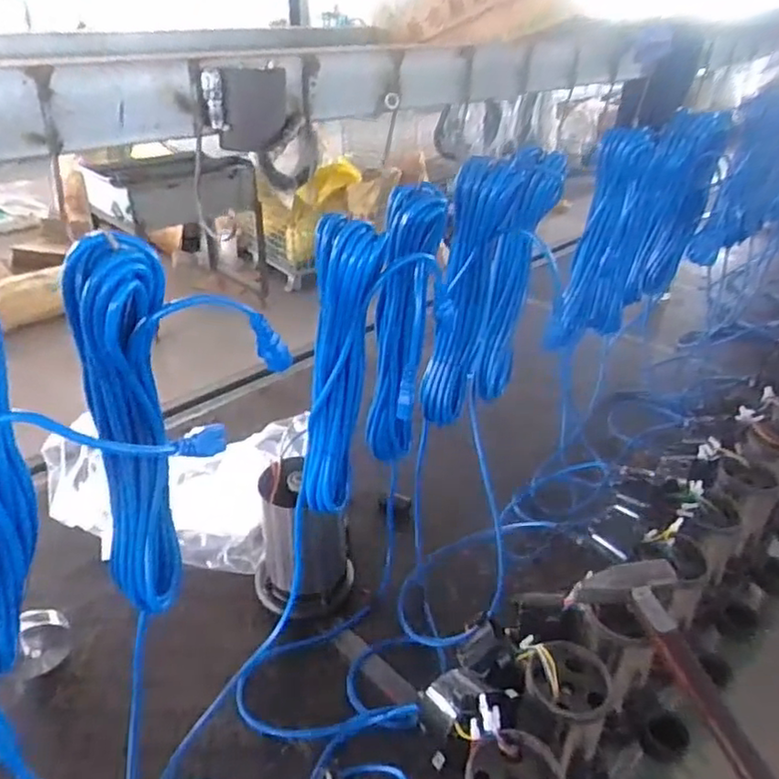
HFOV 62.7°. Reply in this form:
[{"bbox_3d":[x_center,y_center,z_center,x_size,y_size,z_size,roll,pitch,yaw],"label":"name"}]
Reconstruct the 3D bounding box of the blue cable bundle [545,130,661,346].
[{"bbox_3d":[0.364,-0.247,1.081,0.116,0.349,0.088,13,34,16],"label":"blue cable bundle"}]

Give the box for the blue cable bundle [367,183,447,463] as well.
[{"bbox_3d":[0.015,-0.055,0.724,0.070,0.327,0.059,2,32,-1],"label":"blue cable bundle"}]

